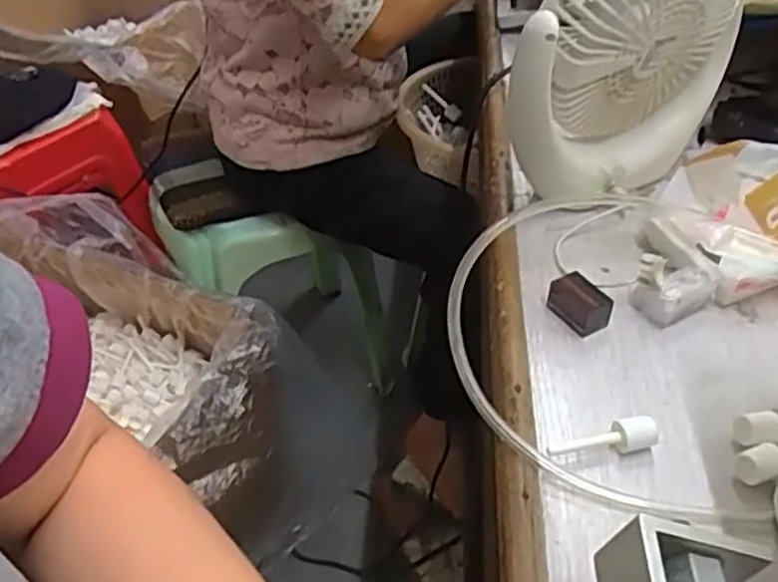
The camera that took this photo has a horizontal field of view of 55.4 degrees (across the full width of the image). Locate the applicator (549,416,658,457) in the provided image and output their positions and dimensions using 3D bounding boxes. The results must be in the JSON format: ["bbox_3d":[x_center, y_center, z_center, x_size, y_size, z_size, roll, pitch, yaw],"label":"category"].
[{"bbox_3d":[0.122,0.085,0.423,0.064,0.017,0.013,-8,42,-7],"label":"applicator"}]

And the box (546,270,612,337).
[{"bbox_3d":[0.129,0.008,0.508,0.024,0.025,0.043,-22,45,-21],"label":"box"}]

